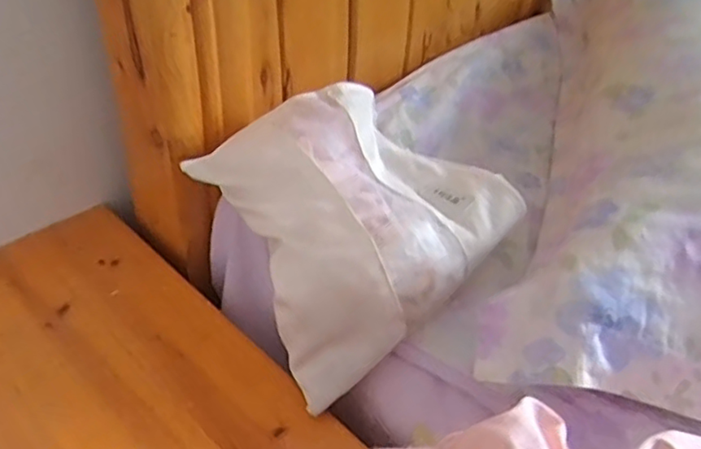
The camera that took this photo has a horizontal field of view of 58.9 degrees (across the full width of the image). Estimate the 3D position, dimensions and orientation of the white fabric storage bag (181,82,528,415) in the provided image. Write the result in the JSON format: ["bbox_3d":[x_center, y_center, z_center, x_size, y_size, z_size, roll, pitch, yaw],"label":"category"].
[{"bbox_3d":[-0.004,-0.003,0.456,0.173,0.112,0.188,-25,48,-31],"label":"white fabric storage bag"}]

